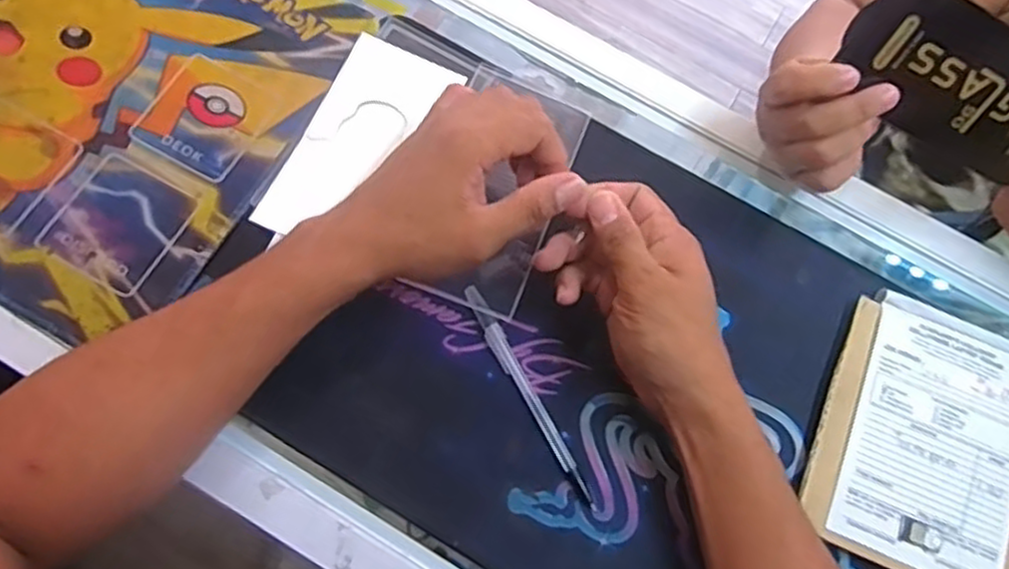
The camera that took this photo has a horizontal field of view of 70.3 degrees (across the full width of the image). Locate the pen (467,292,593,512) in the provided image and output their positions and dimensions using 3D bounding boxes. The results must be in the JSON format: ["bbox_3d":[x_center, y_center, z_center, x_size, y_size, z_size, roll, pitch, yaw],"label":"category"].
[{"bbox_3d":[0.014,0.067,0.443,0.011,0.010,0.151,-26,75,-12],"label":"pen"}]

